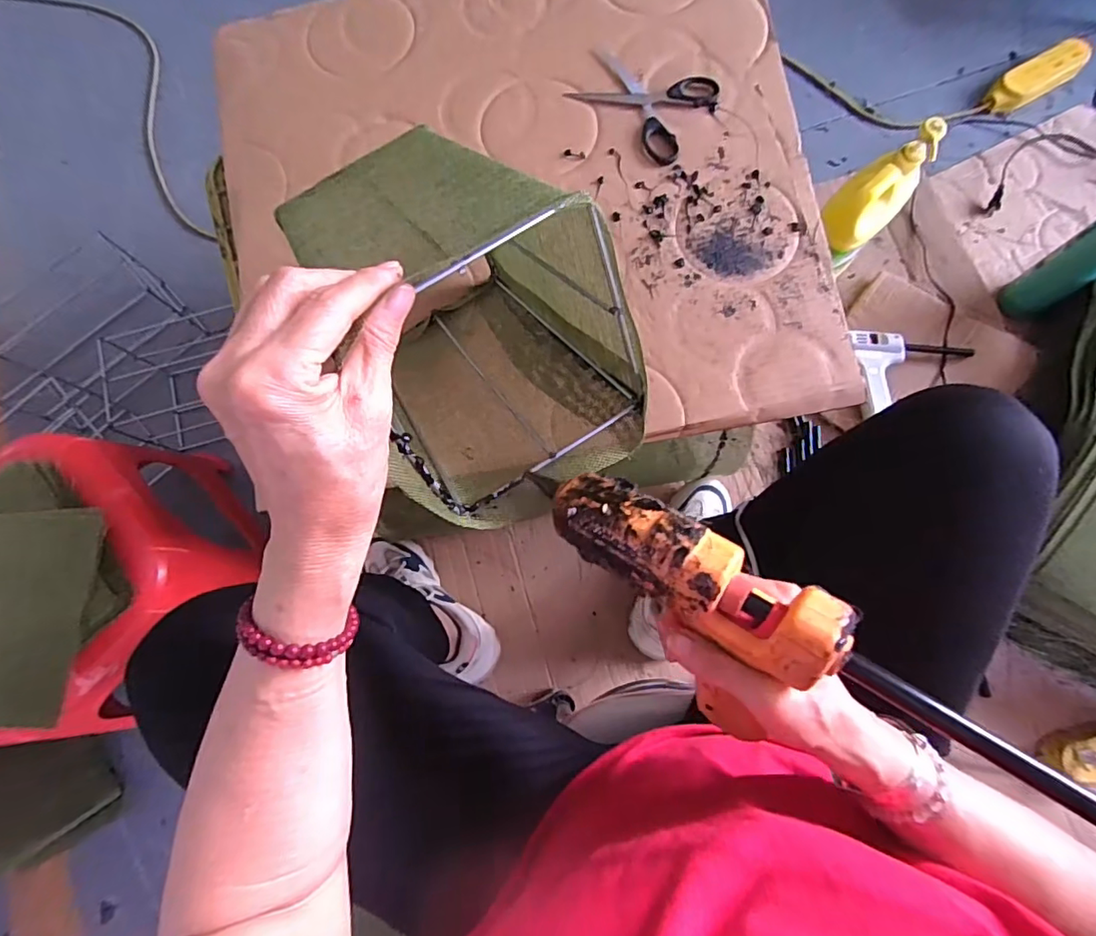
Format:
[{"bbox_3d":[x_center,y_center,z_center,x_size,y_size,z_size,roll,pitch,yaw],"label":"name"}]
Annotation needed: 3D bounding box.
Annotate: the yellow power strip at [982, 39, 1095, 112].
[{"bbox_3d":[0.856,-0.685,0.932,0.193,0.033,0.065,-30,79,-4],"label":"yellow power strip"}]

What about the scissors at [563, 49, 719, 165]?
[{"bbox_3d":[0.094,-0.375,0.544,0.138,0.007,0.103,27,80,7],"label":"scissors"}]

